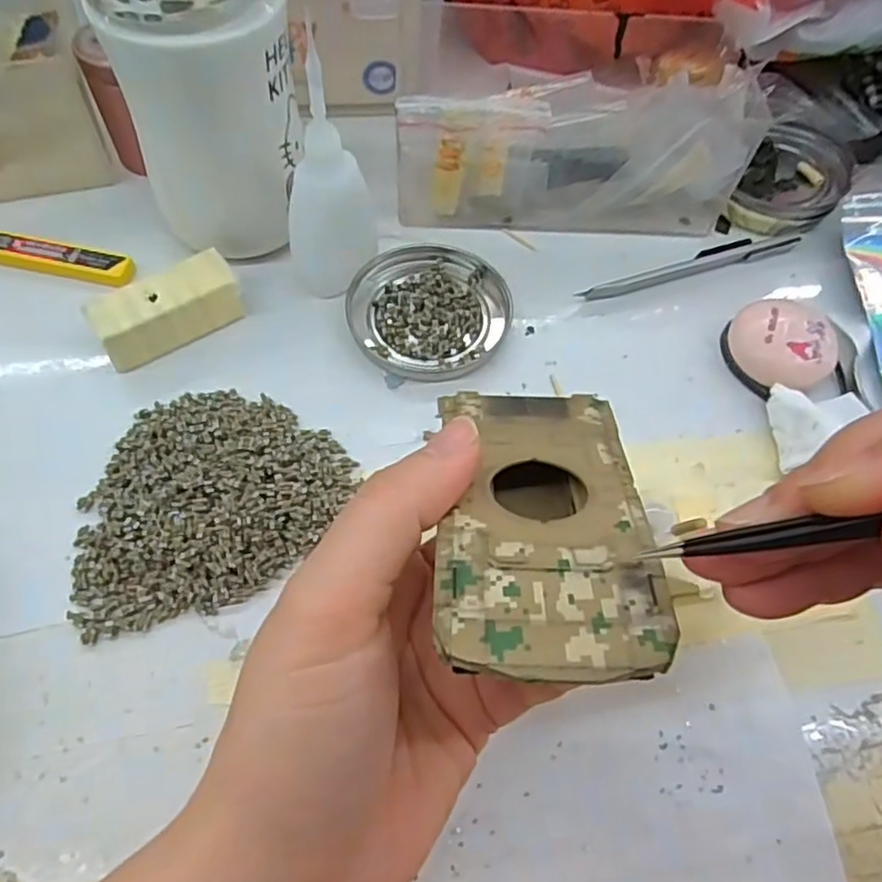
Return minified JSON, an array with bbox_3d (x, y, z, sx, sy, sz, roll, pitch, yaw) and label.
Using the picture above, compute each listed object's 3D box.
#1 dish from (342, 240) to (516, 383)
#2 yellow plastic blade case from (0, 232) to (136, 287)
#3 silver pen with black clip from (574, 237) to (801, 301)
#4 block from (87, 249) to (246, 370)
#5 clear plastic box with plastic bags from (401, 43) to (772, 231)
[{"bbox_3d":[-0.005,-0.066,0.336,0.077,0.011,0.079,1,61,-2],"label":"dish"},{"bbox_3d":[-0.203,-0.092,0.339,0.102,0.009,0.021,11,61,3],"label":"yellow plastic blade case"},{"bbox_3d":[0.132,-0.093,0.360,0.129,0.007,0.012,-17,63,-12],"label":"silver pen with black clip"},{"bbox_3d":[-0.125,-0.061,0.314,0.064,0.023,0.032,-28,66,-17],"label":"block"},{"bbox_3d":[0.066,-0.166,0.350,0.175,0.085,0.071,-2,61,-4],"label":"clear plastic box with plastic bags"}]

